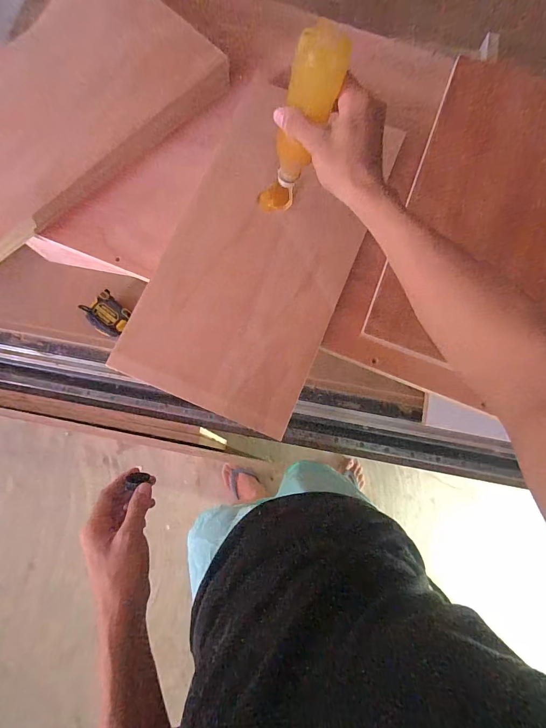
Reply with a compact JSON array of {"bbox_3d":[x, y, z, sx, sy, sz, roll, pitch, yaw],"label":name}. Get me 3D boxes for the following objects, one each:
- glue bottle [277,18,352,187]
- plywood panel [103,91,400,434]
[{"bbox_3d":[0.035,-0.276,0.393,0.051,0.173,0.040,21,79,-5],"label":"glue bottle"},{"bbox_3d":[-0.012,-0.177,0.536,0.263,0.013,0.504,22,80,4],"label":"plywood panel"}]

